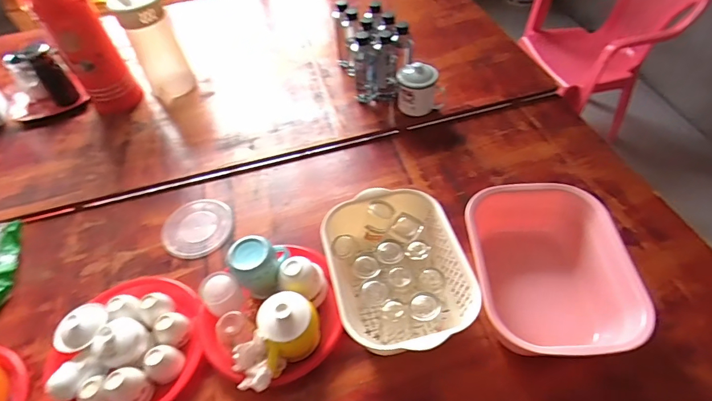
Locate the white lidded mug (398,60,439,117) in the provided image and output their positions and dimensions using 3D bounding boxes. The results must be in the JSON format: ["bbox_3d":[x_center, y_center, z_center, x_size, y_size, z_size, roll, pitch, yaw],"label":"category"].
[{"bbox_3d":[0.147,-0.278,1.006,0.096,0.114,0.084,4,52,8],"label":"white lidded mug"}]

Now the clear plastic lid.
[{"bbox_3d":[-0.338,0.057,0.869,0.134,0.019,0.141,-2,53,3],"label":"clear plastic lid"}]

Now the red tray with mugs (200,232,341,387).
[{"bbox_3d":[-0.147,0.177,0.685,0.239,0.103,0.237,-12,52,-7],"label":"red tray with mugs"}]

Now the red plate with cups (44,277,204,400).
[{"bbox_3d":[-0.389,0.236,0.681,0.229,0.074,0.236,-2,53,3],"label":"red plate with cups"}]

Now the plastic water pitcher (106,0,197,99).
[{"bbox_3d":[-0.520,-0.402,1.060,0.119,0.250,0.098,-22,54,-14],"label":"plastic water pitcher"}]

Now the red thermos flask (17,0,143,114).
[{"bbox_3d":[-0.661,-0.394,0.976,0.135,0.389,0.146,-30,52,-21],"label":"red thermos flask"}]

